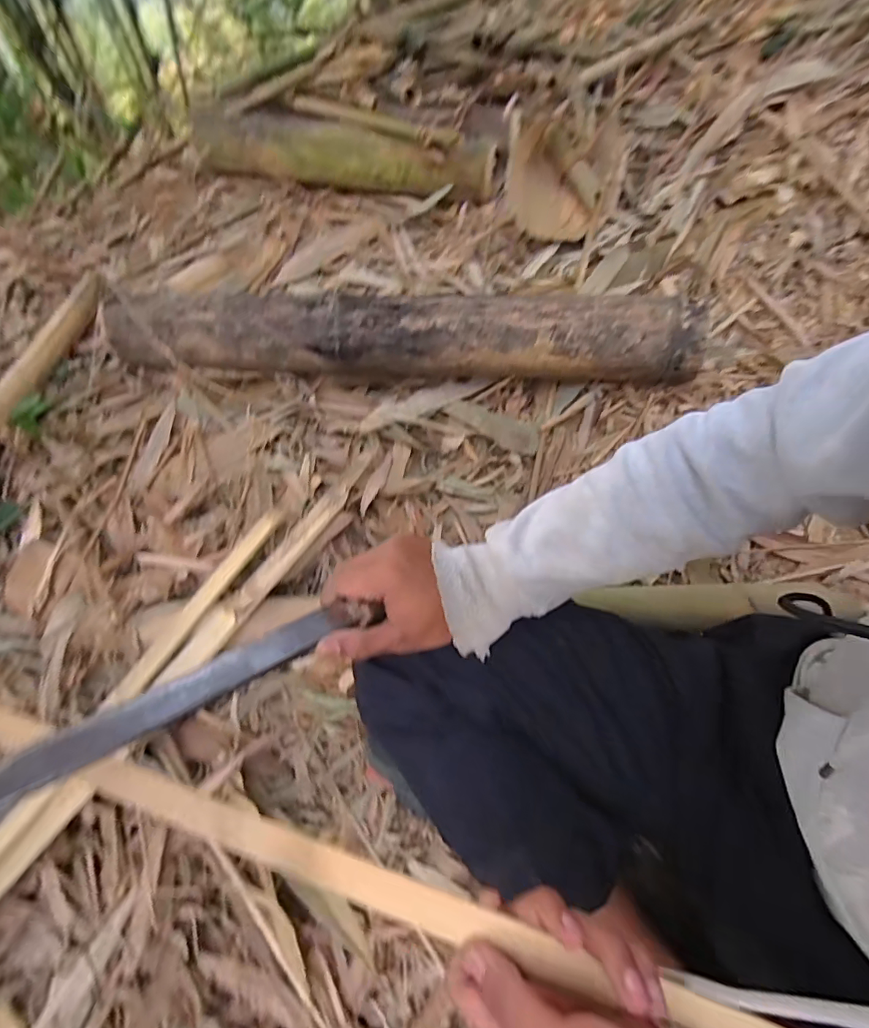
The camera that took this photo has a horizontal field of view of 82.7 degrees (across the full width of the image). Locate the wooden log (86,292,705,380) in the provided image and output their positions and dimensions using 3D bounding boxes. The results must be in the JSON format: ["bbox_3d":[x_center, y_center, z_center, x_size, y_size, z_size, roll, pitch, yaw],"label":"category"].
[{"bbox_3d":[-0.072,-0.249,0.717,0.841,0.120,0.093,3,54,4],"label":"wooden log"}]

